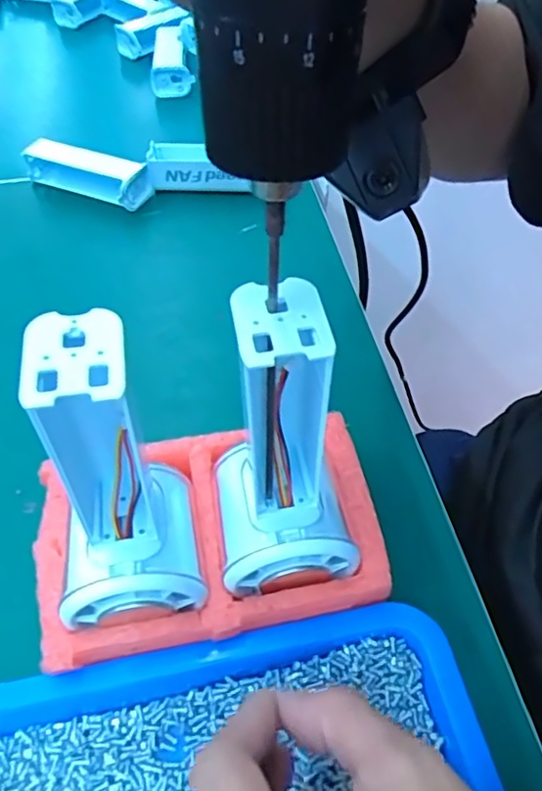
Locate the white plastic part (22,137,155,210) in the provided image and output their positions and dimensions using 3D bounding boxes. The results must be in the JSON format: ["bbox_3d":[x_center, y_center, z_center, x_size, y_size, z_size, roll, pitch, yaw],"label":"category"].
[{"bbox_3d":[-0.148,-0.180,0.479,0.104,0.035,0.033,22,55,17],"label":"white plastic part"}]

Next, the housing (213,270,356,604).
[{"bbox_3d":[0.001,0.018,0.210,0.048,0.122,0.057,-11,52,-8],"label":"housing"}]

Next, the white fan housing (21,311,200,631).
[{"bbox_3d":[-0.056,0.026,0.199,0.047,0.118,0.057,-9,52,-6],"label":"white fan housing"}]

